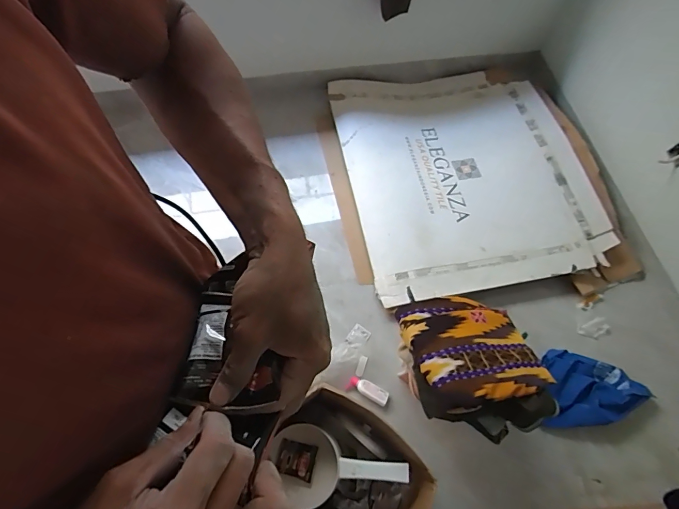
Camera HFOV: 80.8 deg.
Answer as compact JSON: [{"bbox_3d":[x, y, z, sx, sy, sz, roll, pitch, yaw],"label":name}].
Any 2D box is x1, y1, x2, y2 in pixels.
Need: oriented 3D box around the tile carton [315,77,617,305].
[{"bbox_3d":[0.478,-0.349,1.617,1.001,0.075,1.061,-15,68,-6],"label":"tile carton"}]

